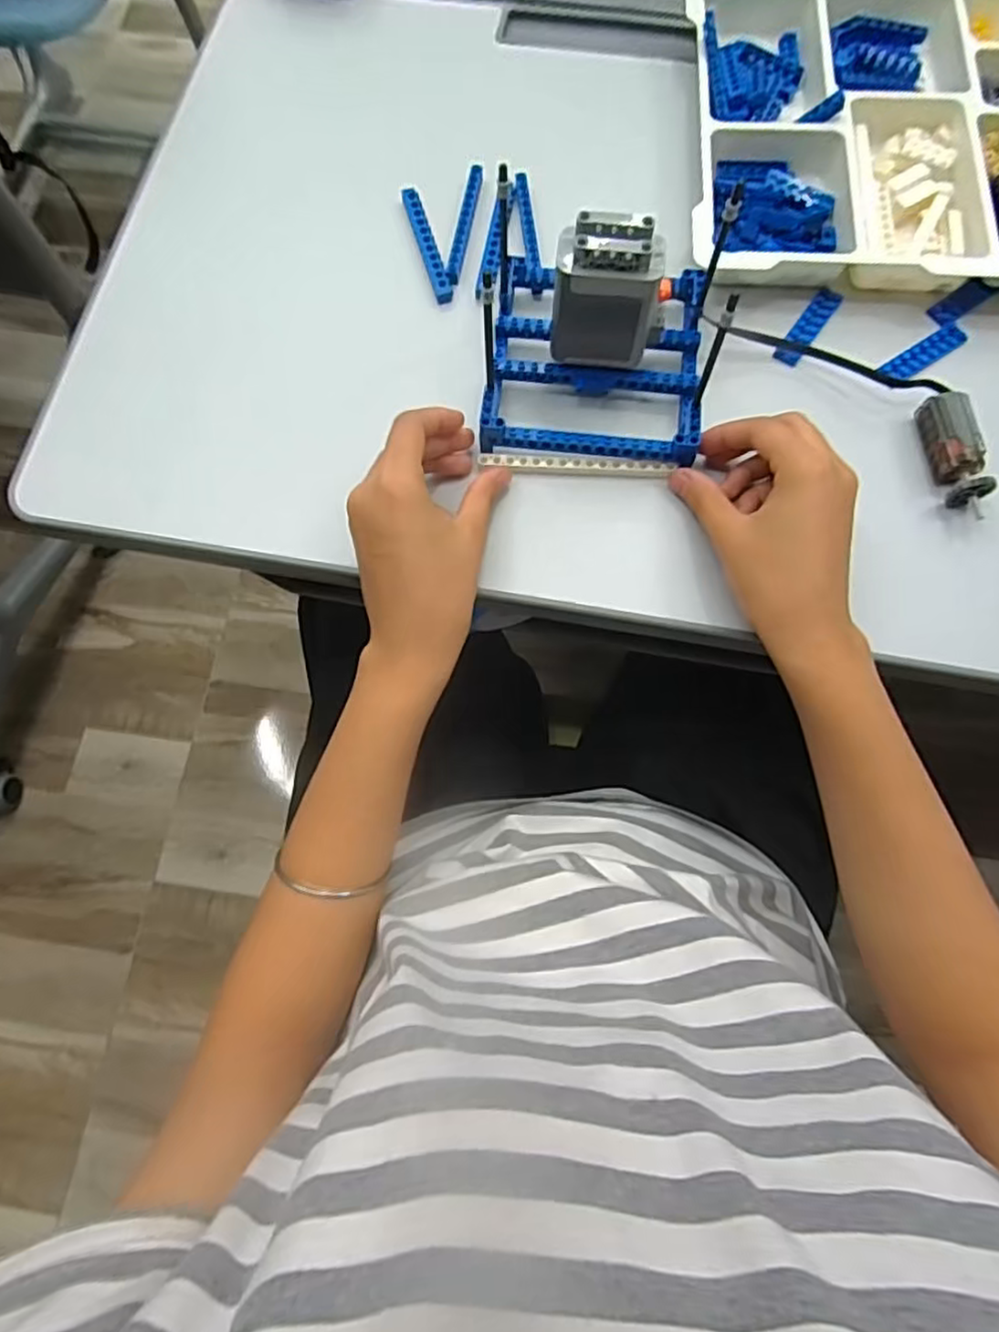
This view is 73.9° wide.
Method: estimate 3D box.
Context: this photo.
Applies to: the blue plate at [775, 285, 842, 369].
[{"bbox_3d":[0.200,-0.219,0.428,0.016,0.004,0.066,35,77,11],"label":"blue plate"}]

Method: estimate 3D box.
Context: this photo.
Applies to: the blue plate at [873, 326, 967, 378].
[{"bbox_3d":[0.266,-0.196,0.419,0.067,0.006,0.016,-33,75,-9],"label":"blue plate"}]

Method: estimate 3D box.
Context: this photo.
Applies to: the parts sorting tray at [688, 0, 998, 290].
[{"bbox_3d":[0.314,-0.363,0.443,0.365,0.031,0.256,2,73,2],"label":"parts sorting tray"}]

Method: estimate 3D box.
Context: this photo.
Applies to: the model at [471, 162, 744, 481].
[{"bbox_3d":[0.056,-0.193,0.373,0.124,0.095,0.133,4,75,1],"label":"model"}]

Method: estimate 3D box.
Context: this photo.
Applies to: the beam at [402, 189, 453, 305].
[{"bbox_3d":[-0.049,-0.285,0.448,0.012,0.008,0.100,-16,73,-4],"label":"beam"}]

